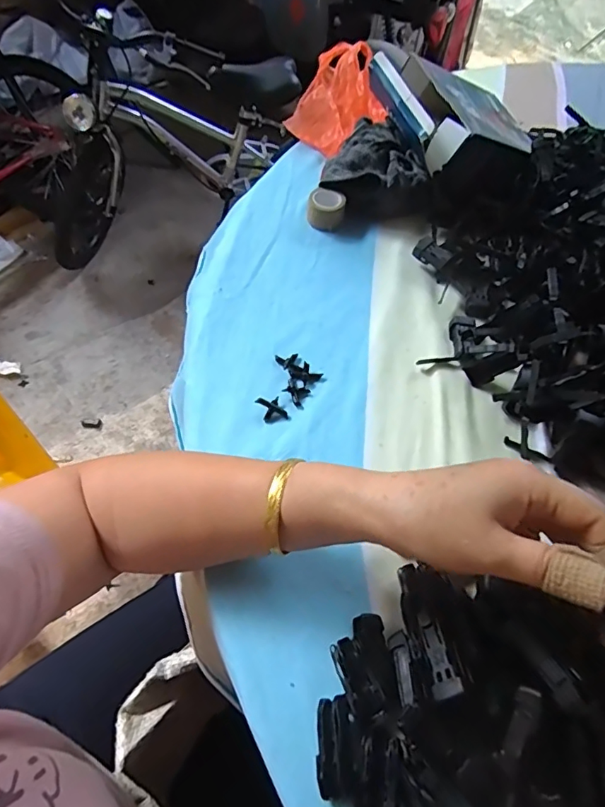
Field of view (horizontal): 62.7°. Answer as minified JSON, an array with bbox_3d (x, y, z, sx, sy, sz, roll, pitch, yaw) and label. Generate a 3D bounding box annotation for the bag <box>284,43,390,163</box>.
[{"bbox_3d":[0.047,-0.359,0.585,0.103,0.056,0.147,24,60,11],"label":"bag"}]

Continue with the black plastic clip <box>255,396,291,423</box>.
[{"bbox_3d":[-0.023,0.005,0.390,0.020,0.009,0.021,-20,62,-15],"label":"black plastic clip"}]

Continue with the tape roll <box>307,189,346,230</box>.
[{"bbox_3d":[0.024,-0.194,0.500,0.035,0.028,0.029,12,59,4],"label":"tape roll"}]

